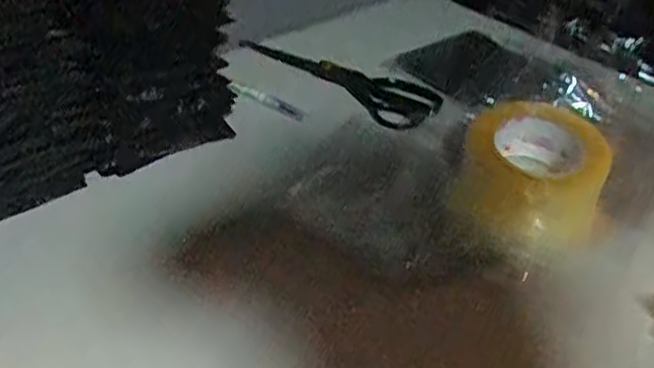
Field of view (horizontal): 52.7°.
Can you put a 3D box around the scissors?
[{"bbox_3d":[0.008,-0.121,0.742,0.240,0.022,0.071,28,44,24],"label":"scissors"}]

